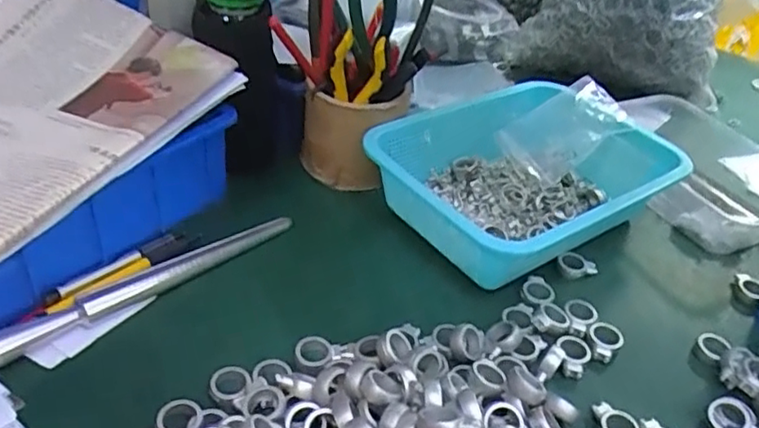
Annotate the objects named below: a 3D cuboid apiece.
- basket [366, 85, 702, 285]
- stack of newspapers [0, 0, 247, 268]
[{"bbox_3d":[0.146,-0.039,0.583,0.278,0.081,0.193,-20,44,-31],"label":"basket"},{"bbox_3d":[-0.281,-0.081,0.455,0.230,0.056,0.314,19,38,16],"label":"stack of newspapers"}]

